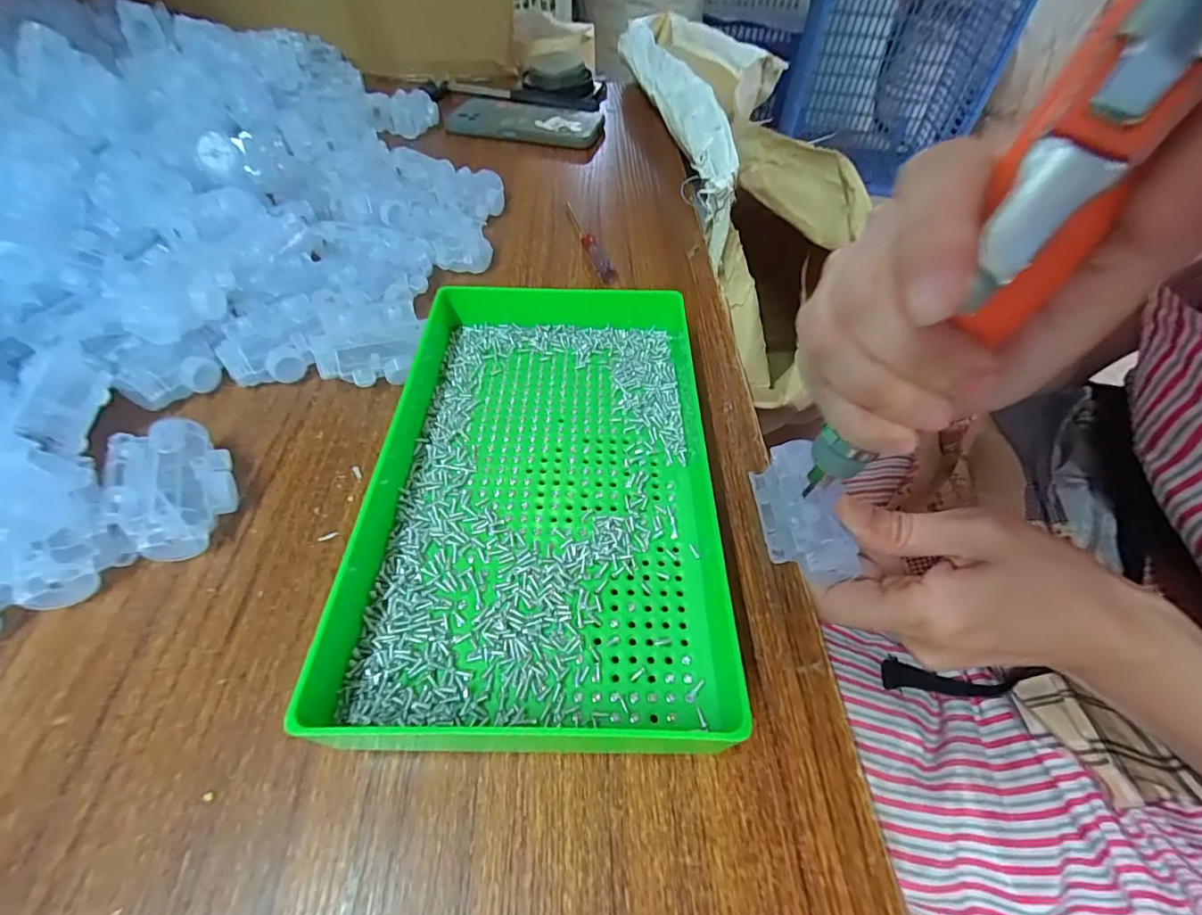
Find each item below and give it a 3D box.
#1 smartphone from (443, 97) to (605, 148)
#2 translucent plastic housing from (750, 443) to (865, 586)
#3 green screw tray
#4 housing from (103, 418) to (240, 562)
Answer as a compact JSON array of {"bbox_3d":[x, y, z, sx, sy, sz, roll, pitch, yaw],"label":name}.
[{"bbox_3d":[-0.084,-0.375,0.571,0.170,0.011,0.079,11,51,6],"label":"smartphone"},{"bbox_3d":[0.095,0.025,0.246,0.029,0.028,0.067,0,51,-4],"label":"translucent plastic housing"},{"bbox_3d":[-0.028,0.006,0.255,0.169,0.037,0.246,3,51,-1],"label":"green screw tray"},{"bbox_3d":[-0.199,0.014,0.244,0.042,0.032,0.063,-30,58,-25],"label":"housing"}]

